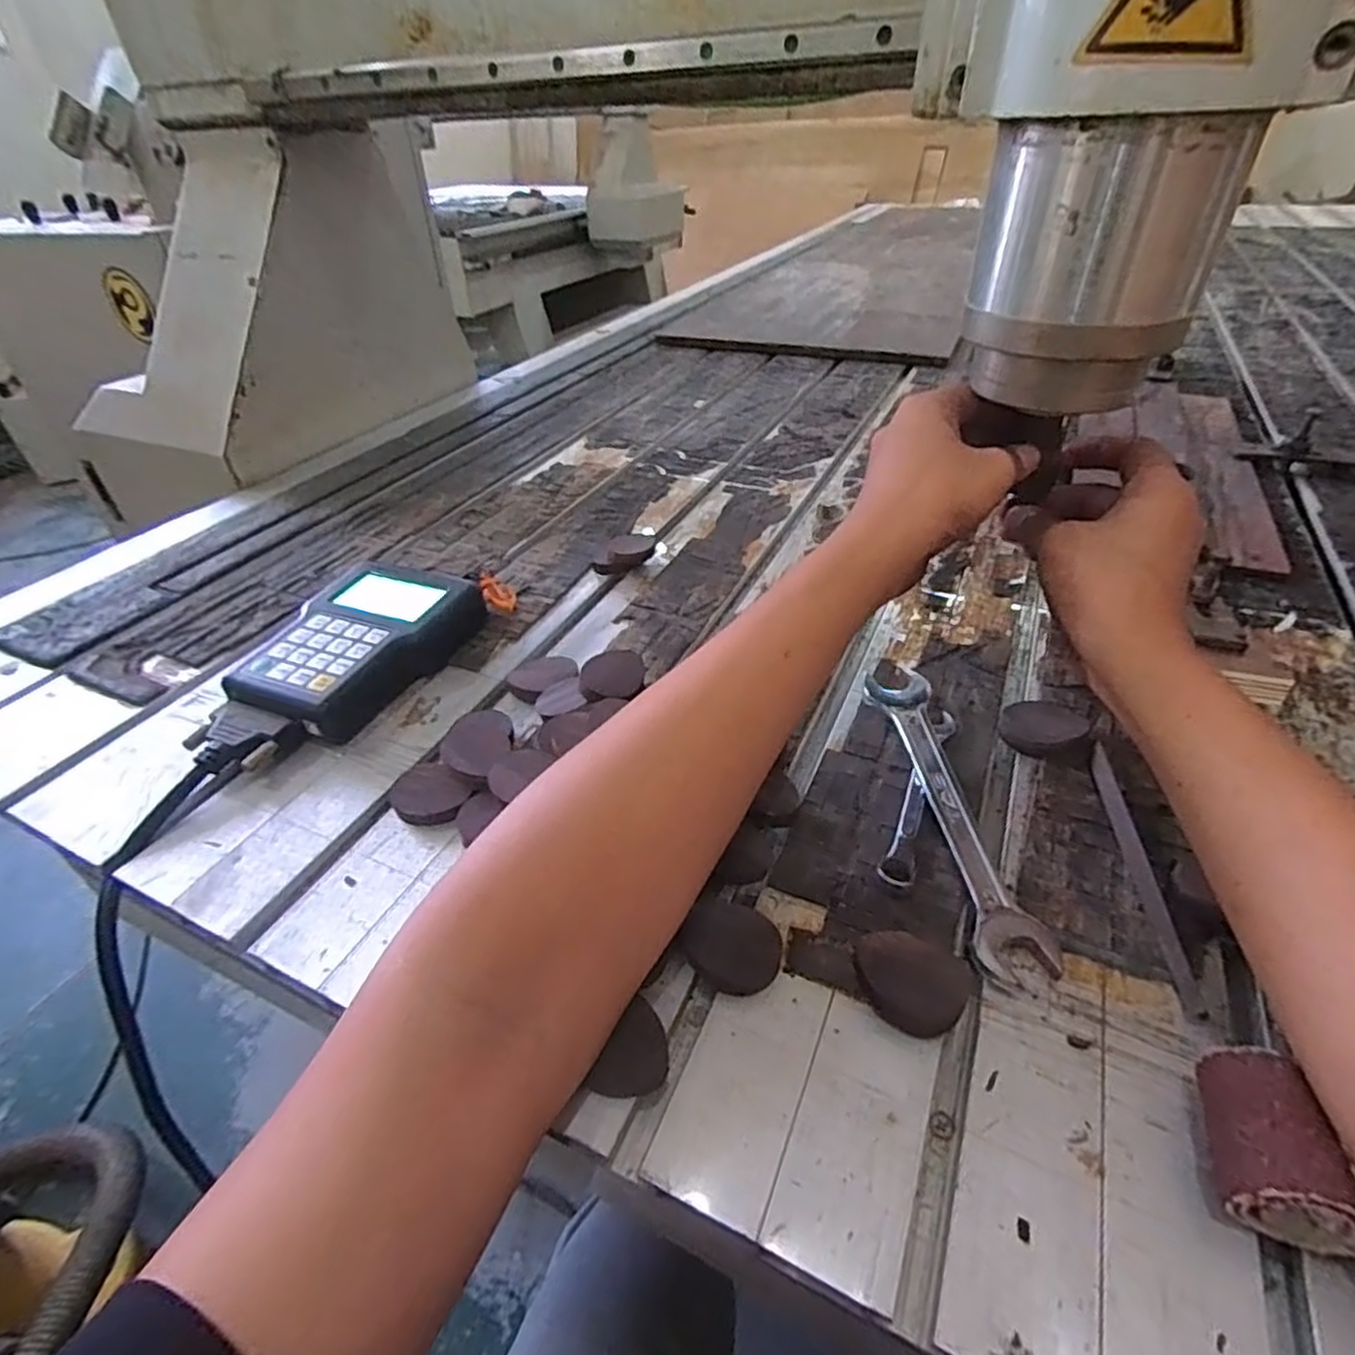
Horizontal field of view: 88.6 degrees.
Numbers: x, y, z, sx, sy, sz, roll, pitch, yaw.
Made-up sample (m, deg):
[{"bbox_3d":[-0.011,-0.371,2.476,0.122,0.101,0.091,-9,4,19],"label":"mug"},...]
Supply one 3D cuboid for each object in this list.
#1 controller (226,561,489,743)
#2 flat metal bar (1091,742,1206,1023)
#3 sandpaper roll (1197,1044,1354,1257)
[{"bbox_3d":[-0.212,-0.024,0.465,0.105,0.038,0.151,11,41,17],"label":"controller"},{"bbox_3d":[0.216,0.086,0.325,0.010,0.008,0.142,4,39,9],"label":"flat metal bar"},{"bbox_3d":[0.194,0.152,0.226,0.032,0.034,0.050,7,39,12],"label":"sandpaper roll"}]

